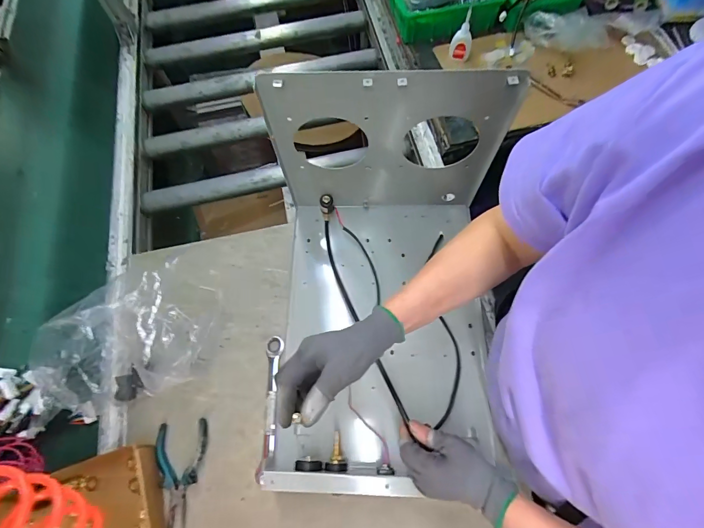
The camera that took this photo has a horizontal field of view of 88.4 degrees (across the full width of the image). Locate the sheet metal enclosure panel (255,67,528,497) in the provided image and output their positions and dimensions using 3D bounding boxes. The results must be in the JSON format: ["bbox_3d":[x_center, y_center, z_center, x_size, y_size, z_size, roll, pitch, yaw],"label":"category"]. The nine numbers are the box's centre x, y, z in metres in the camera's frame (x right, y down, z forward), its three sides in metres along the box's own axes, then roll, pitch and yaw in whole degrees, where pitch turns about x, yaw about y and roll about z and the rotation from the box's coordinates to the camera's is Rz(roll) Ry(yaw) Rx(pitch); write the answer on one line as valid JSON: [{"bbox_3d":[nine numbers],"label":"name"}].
[{"bbox_3d":[0.045,0.043,0.477,0.316,0.308,0.461,-1,67,3],"label":"sheet metal enclosure panel"}]

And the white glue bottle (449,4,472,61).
[{"bbox_3d":[0.241,-0.492,0.783,0.046,0.090,0.054,15,69,8],"label":"white glue bottle"}]

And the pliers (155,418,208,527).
[{"bbox_3d":[-0.254,0.317,0.536,0.072,0.019,0.152,-8,68,-1],"label":"pliers"}]

